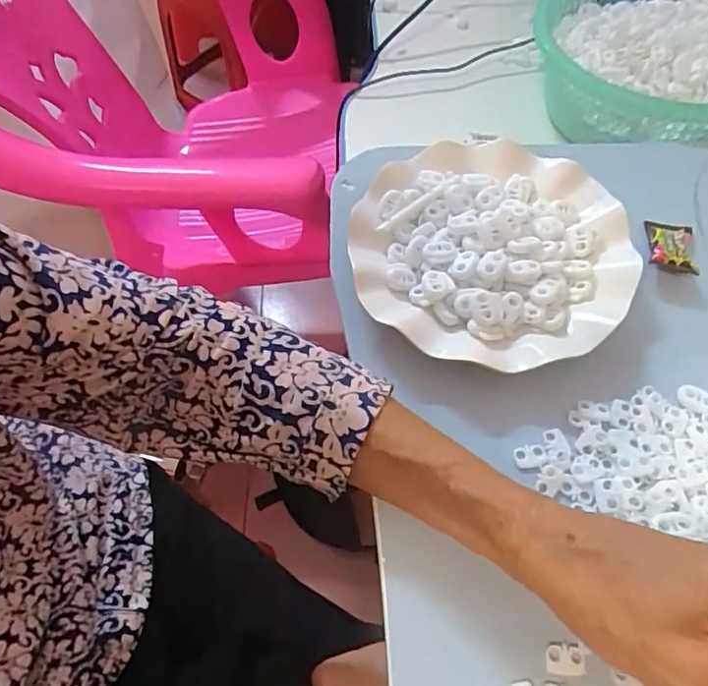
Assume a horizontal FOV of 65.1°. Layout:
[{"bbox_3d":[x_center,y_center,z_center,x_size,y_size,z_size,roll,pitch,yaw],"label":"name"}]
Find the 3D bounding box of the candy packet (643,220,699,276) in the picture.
[{"bbox_3d":[0.220,-0.068,0.384,0.032,0.011,0.048,11,49,10],"label":"candy packet"}]

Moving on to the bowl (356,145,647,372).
[{"bbox_3d":[0.091,-0.063,0.371,0.174,0.029,0.179,1,59,-2],"label":"bowl"}]

